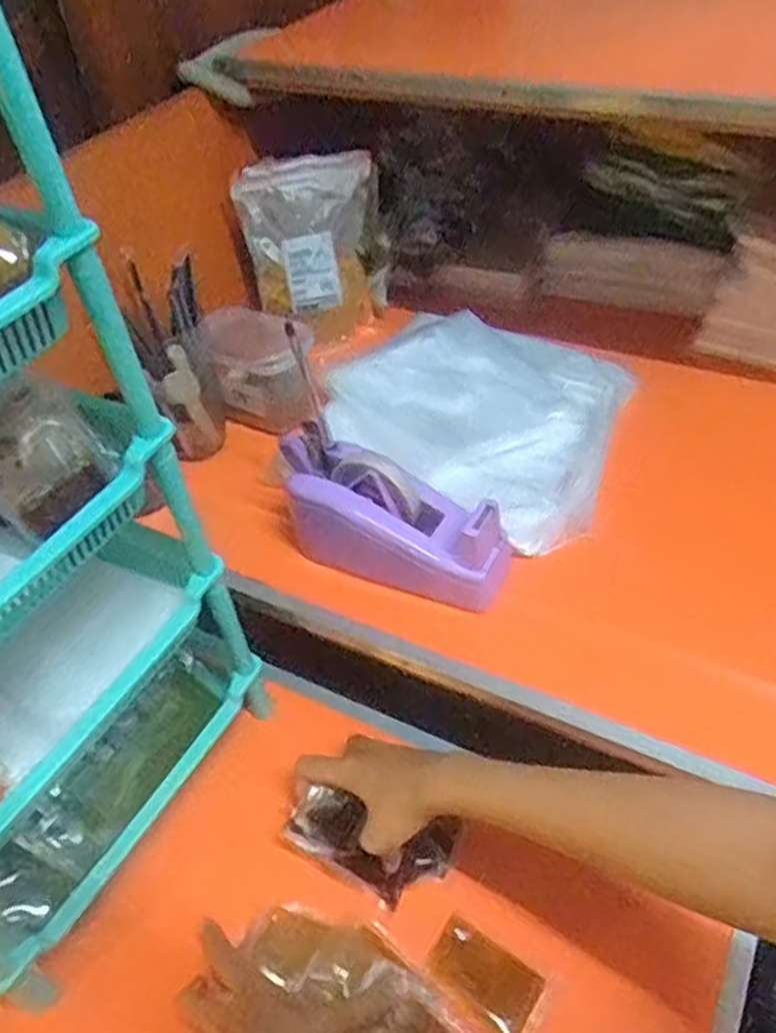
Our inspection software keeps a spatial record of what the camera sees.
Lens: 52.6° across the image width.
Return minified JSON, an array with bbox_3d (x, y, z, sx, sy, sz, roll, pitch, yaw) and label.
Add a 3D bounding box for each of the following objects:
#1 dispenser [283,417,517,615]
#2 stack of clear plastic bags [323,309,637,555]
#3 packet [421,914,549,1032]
[{"bbox_3d":[0.008,-0.001,0.701,0.205,0.122,0.073,15,48,21],"label":"dispenser"},{"bbox_3d":[0.100,-0.112,0.846,0.312,0.062,0.268,24,52,28],"label":"stack of clear plastic bags"},{"bbox_3d":[0.065,0.330,0.557,0.083,0.013,0.062,28,54,31],"label":"packet"}]

